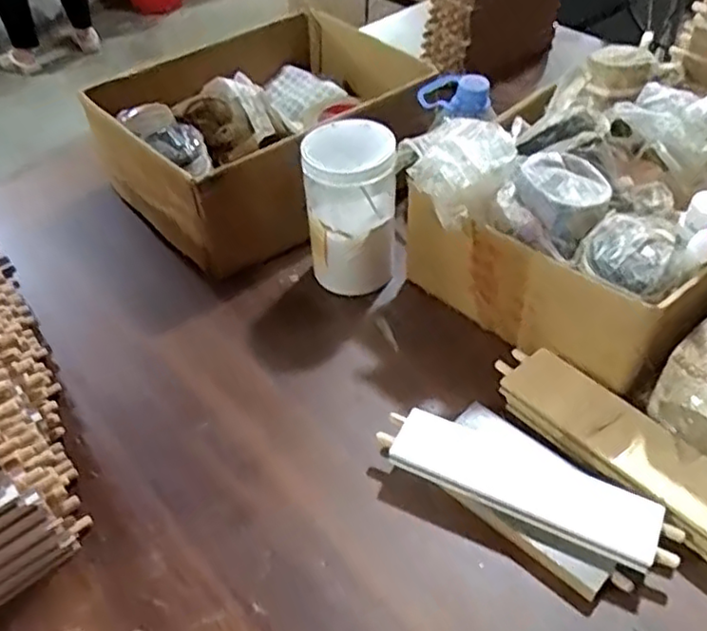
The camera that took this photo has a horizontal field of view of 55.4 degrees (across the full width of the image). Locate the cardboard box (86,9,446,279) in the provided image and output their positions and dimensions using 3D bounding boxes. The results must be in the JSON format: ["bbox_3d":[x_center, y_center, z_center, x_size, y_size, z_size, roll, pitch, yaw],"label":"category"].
[{"bbox_3d":[-0.106,-0.204,0.798,0.335,0.148,0.283,-26,49,-19],"label":"cardboard box"}]

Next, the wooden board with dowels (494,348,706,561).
[{"bbox_3d":[0.238,0.123,0.493,0.063,0.023,0.304,-35,53,-24],"label":"wooden board with dowels"}]

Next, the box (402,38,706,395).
[{"bbox_3d":[0.232,-0.112,0.613,0.254,0.149,0.311,33,56,31],"label":"box"}]

